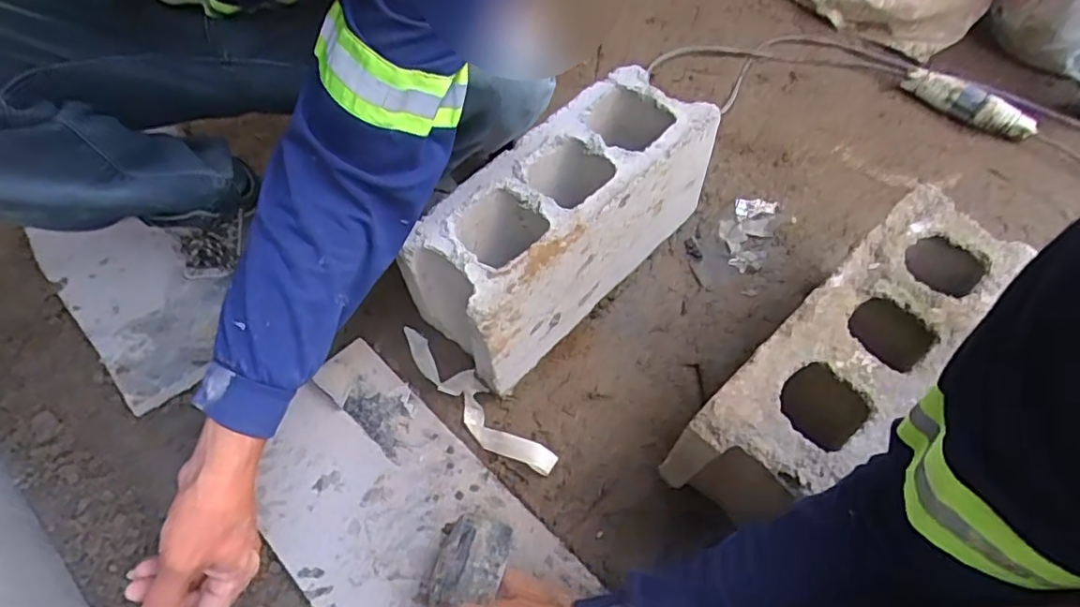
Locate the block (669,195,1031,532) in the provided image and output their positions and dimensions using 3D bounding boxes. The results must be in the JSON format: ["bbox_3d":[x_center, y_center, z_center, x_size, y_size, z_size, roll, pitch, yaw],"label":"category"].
[{"bbox_3d":[0.314,0.075,0.628,0.388,0.197,0.125,-38,64,-20],"label":"block"}]

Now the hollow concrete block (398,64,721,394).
[{"bbox_3d":[0.031,-0.093,0.734,0.144,0.200,0.382,38,66,23],"label":"hollow concrete block"}]

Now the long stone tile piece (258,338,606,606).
[{"bbox_3d":[-0.088,0.283,0.599,0.211,0.016,0.569,-39,66,-21],"label":"long stone tile piece"}]

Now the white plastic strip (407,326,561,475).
[{"bbox_3d":[-0.084,0.110,0.711,0.048,0.019,0.259,-38,64,-20],"label":"white plastic strip"}]

